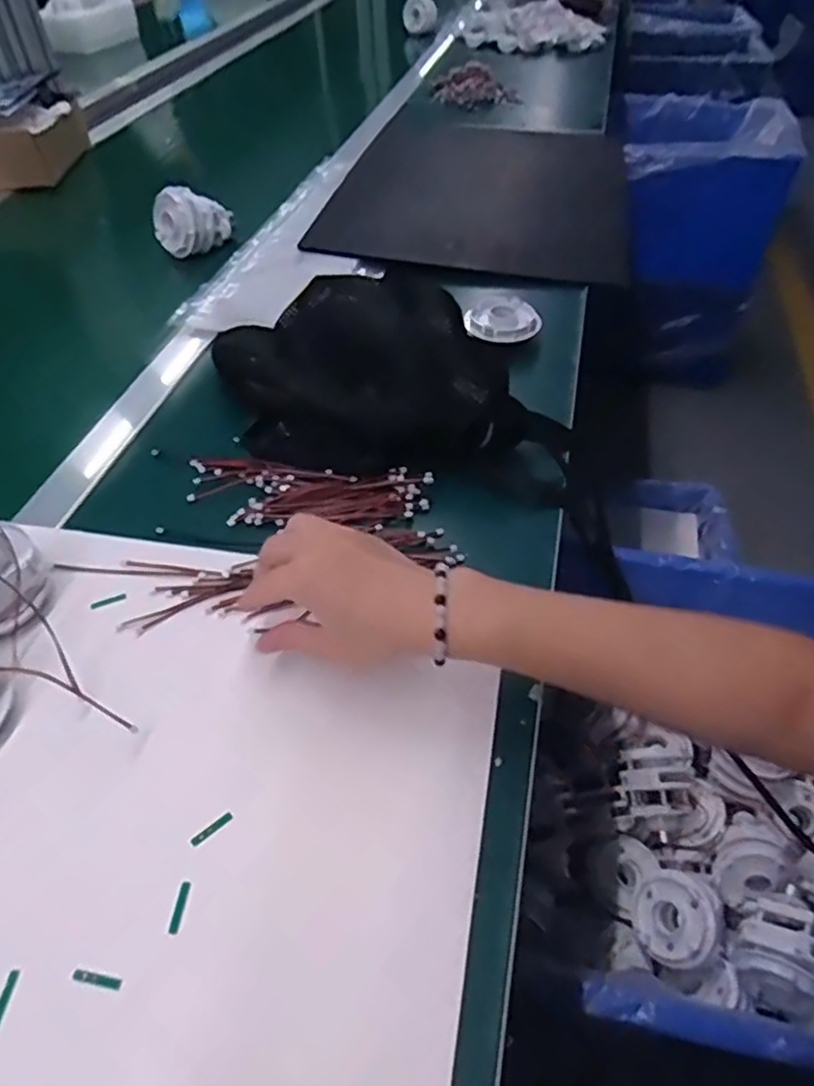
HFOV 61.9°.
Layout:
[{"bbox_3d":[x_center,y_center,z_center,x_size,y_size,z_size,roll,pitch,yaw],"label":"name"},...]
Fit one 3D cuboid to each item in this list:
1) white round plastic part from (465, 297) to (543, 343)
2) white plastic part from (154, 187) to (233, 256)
[{"bbox_3d":[0.087,-0.202,0.617,0.065,0.012,0.056,-29,53,-23],"label":"white round plastic part"},{"bbox_3d":[-0.241,-0.364,0.761,0.080,0.059,0.045,-29,52,-23],"label":"white plastic part"}]

